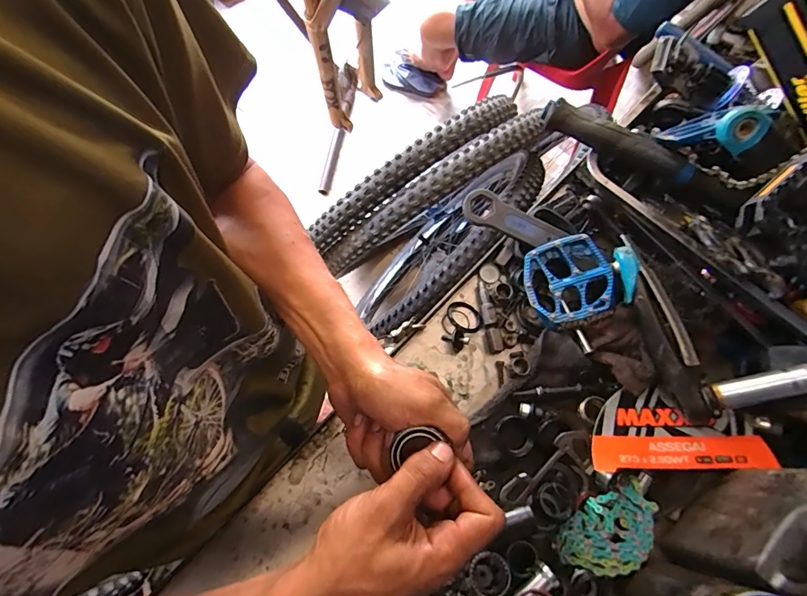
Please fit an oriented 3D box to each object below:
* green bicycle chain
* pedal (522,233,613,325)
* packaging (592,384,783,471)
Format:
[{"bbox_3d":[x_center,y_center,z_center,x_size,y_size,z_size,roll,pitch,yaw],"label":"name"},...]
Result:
[{"bbox_3d":[0.223,0.249,0.448,0.113,0.038,0.060,-36,75,-14],"label":"green bicycle chain"},{"bbox_3d":[0.205,-0.024,0.526,0.097,0.016,0.101,-23,78,17],"label":"pedal"},{"bbox_3d":[0.307,0.150,0.484,0.192,0.032,0.085,0,70,-3],"label":"packaging"}]

